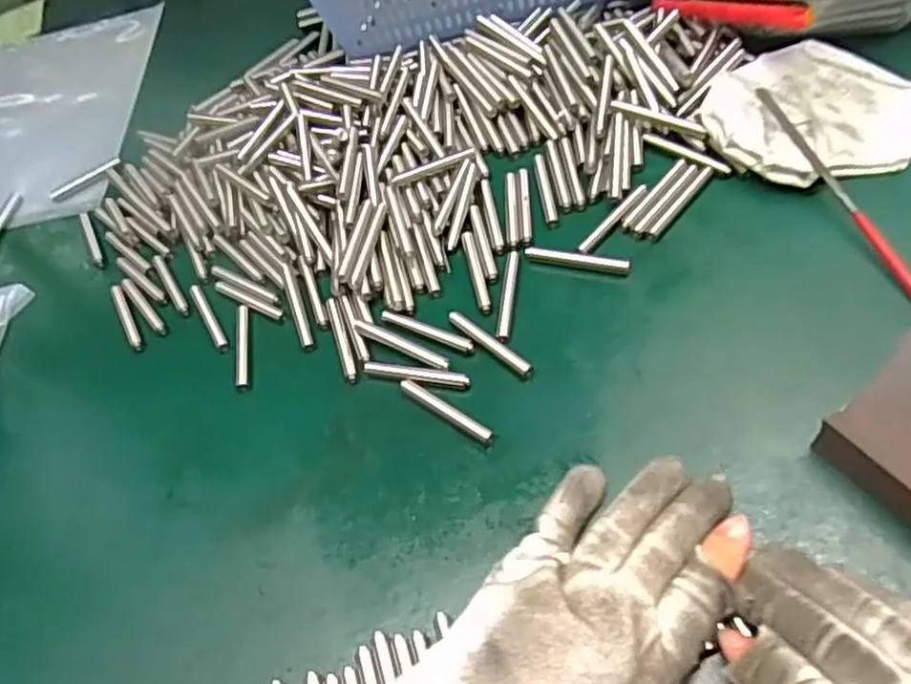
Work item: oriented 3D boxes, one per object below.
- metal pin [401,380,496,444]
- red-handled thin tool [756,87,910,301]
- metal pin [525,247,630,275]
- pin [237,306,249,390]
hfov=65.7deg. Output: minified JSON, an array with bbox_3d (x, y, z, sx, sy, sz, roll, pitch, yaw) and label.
[{"bbox_3d":[-0.005,0.034,0.356,0.058,0.005,0.007,30,65,32],"label":"metal pin"},{"bbox_3d":[0.198,-0.076,0.367,0.008,0.011,0.158,-14,60,-6],"label":"red-handled thin tool"},{"bbox_3d":[0.067,-0.046,0.389,0.057,0.007,0.008,13,60,25],"label":"metal pin"},{"bbox_3d":[-0.123,0.002,0.408,0.007,0.006,0.057,-10,60,-3],"label":"pin"}]

